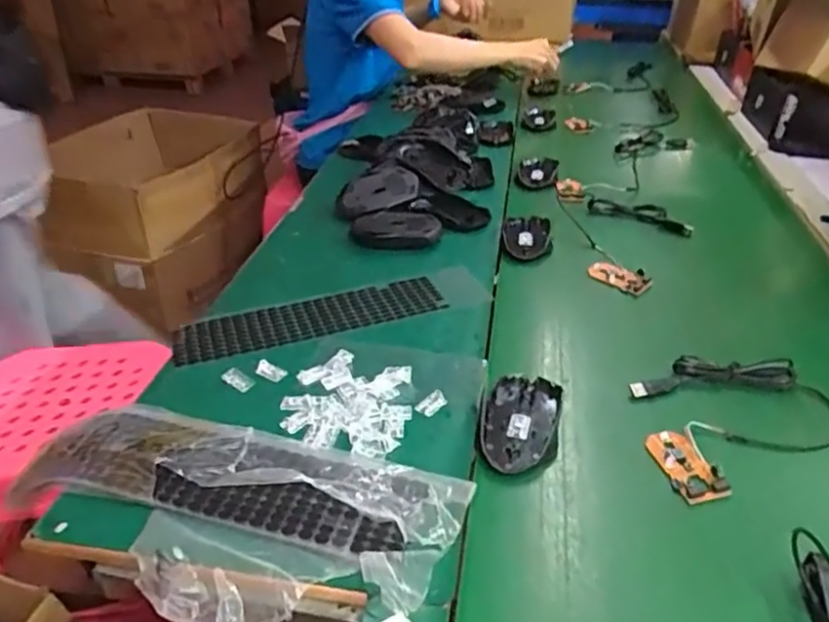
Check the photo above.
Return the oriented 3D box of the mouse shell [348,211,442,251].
[{"bbox_3d":[-0.023,-0.101,0.806,0.109,0.030,0.057,0,35,-4],"label":"mouse shell"}]

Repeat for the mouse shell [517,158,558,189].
[{"bbox_3d":[0.196,-0.221,1.024,0.062,0.018,0.114,9,35,9],"label":"mouse shell"}]

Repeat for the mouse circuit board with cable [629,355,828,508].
[{"bbox_3d":[0.260,0.087,0.546,0.186,0.025,0.126,-16,35,-24],"label":"mouse circuit board with cable"}]

